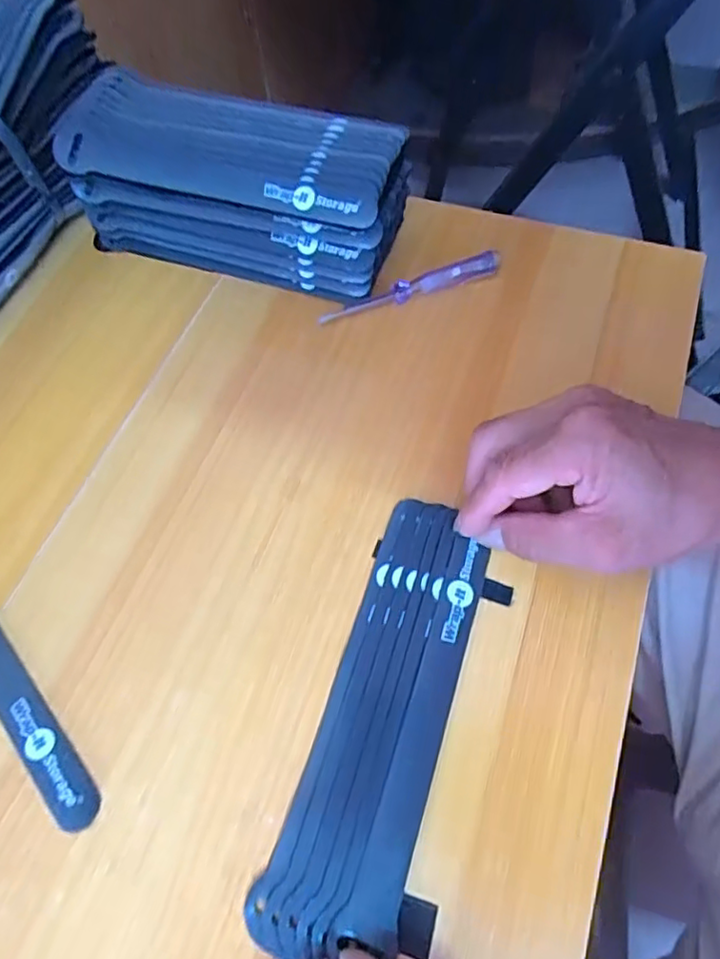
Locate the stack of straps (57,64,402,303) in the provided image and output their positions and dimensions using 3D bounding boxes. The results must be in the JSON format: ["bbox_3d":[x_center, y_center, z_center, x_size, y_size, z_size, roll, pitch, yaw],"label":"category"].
[{"bbox_3d":[-0.073,-0.183,0.386,0.206,0.080,0.075,15,64,10],"label":"stack of straps"}]

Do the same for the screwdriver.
[{"bbox_3d":[0.031,-0.122,0.384,0.118,0.012,0.012,-18,63,-7],"label":"screwdriver"}]

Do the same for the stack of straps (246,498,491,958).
[{"bbox_3d":[0.013,0.101,0.276,0.055,0.011,0.195,16,64,11],"label":"stack of straps"}]

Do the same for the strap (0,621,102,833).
[{"bbox_3d":[-0.183,0.082,0.298,0.023,0.006,0.196,-38,67,-24],"label":"strap"}]

